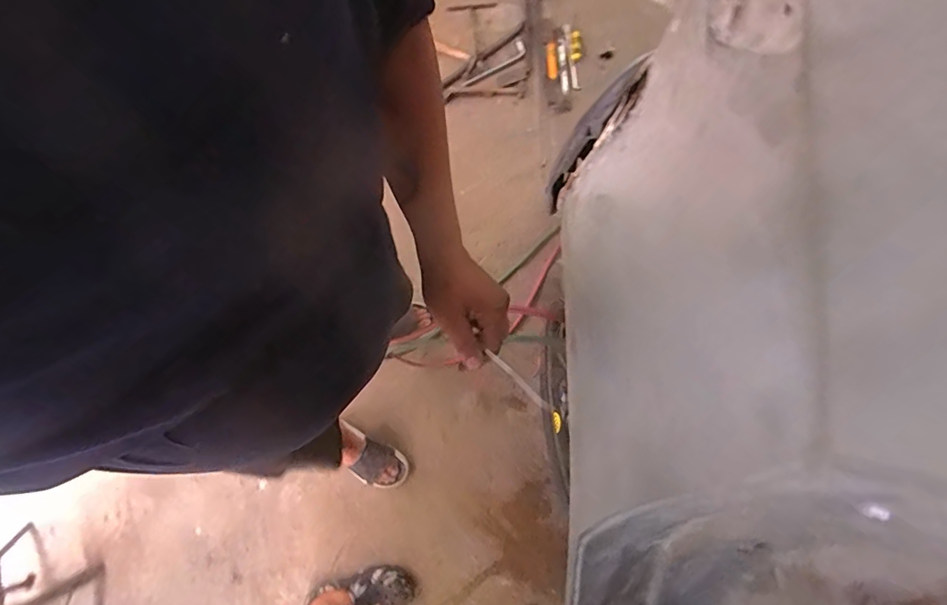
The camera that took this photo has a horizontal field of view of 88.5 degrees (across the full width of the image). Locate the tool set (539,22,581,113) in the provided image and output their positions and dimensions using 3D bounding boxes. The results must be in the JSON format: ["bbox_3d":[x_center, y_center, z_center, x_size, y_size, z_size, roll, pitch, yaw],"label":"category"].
[{"bbox_3d":[0.313,-0.823,1.700,0.130,0.057,0.298,-6,97,-3],"label":"tool set"}]

